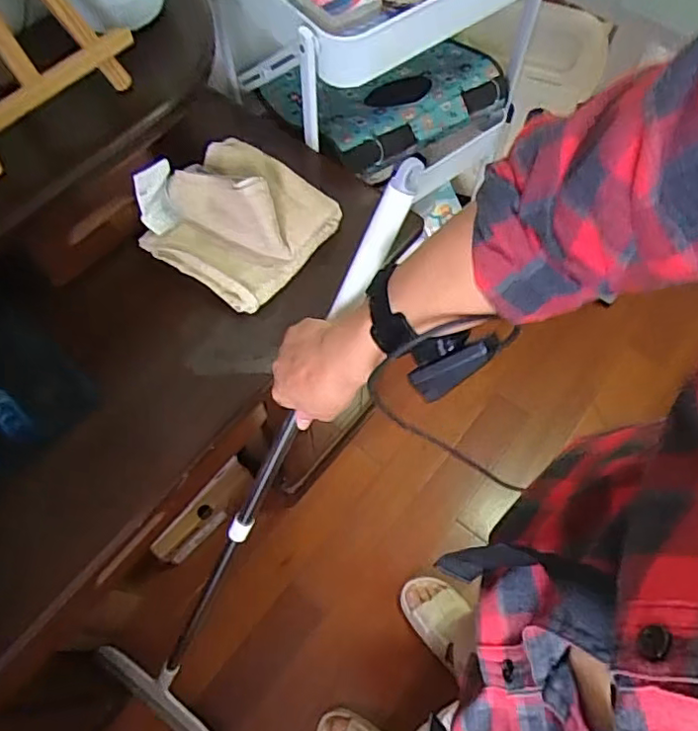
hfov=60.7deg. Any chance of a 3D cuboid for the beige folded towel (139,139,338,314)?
[{"bbox_3d":[-0.137,-0.187,0.709,0.191,0.094,0.182,31,68,13],"label":"beige folded towel"}]

